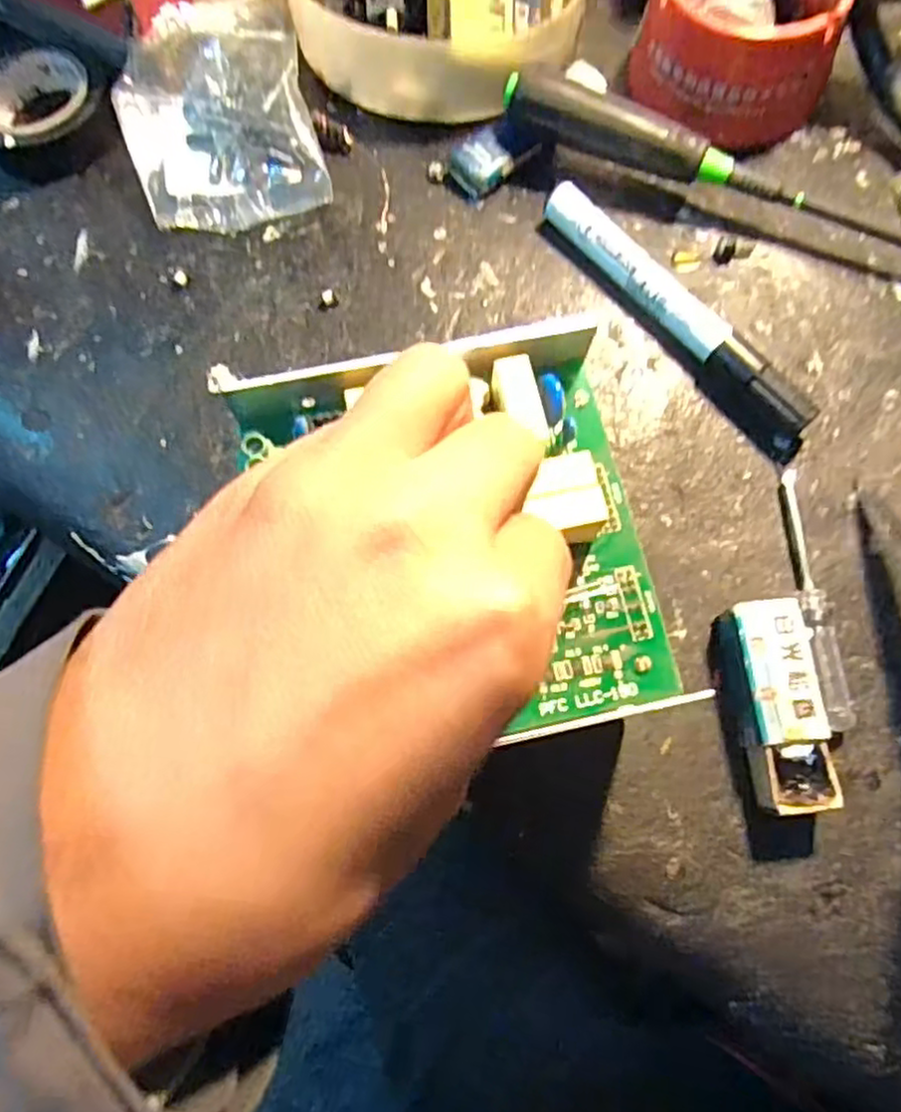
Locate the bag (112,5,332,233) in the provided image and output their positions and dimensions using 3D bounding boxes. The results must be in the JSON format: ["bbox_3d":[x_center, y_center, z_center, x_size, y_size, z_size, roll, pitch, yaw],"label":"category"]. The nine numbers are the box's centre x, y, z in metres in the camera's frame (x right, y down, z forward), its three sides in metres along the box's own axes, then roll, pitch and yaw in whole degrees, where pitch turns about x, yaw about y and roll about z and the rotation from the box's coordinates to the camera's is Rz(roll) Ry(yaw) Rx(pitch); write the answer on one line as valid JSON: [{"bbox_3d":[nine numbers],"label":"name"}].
[{"bbox_3d":[-0.101,-0.191,0.314,0.077,0.018,0.094,-15,93,-2],"label":"bag"}]

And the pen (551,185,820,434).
[{"bbox_3d":[0.088,-0.099,0.287,0.017,0.017,0.138,-41,76,-9],"label":"pen"}]

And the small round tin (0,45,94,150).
[{"bbox_3d":[-0.190,-0.205,0.325,0.055,0.018,0.053,-1,74,2],"label":"small round tin"}]

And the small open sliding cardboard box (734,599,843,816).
[{"bbox_3d":[0.108,0.050,0.240,0.026,0.021,0.066,-5,74,1],"label":"small open sliding cardboard box"}]

